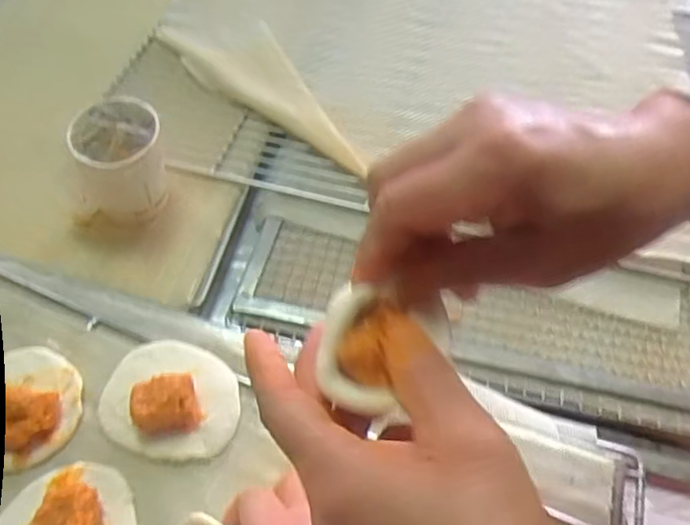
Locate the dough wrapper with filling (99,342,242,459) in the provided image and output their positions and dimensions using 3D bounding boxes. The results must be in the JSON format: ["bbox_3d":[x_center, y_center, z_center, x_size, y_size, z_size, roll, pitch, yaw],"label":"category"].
[{"bbox_3d":[-0.118,0.086,0.422,0.094,0.034,0.081,14,56,9],"label":"dough wrapper with filling"}]

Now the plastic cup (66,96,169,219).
[{"bbox_3d":[-0.189,-0.084,0.530,0.080,0.082,0.083,-13,55,-10],"label":"plastic cup"}]

